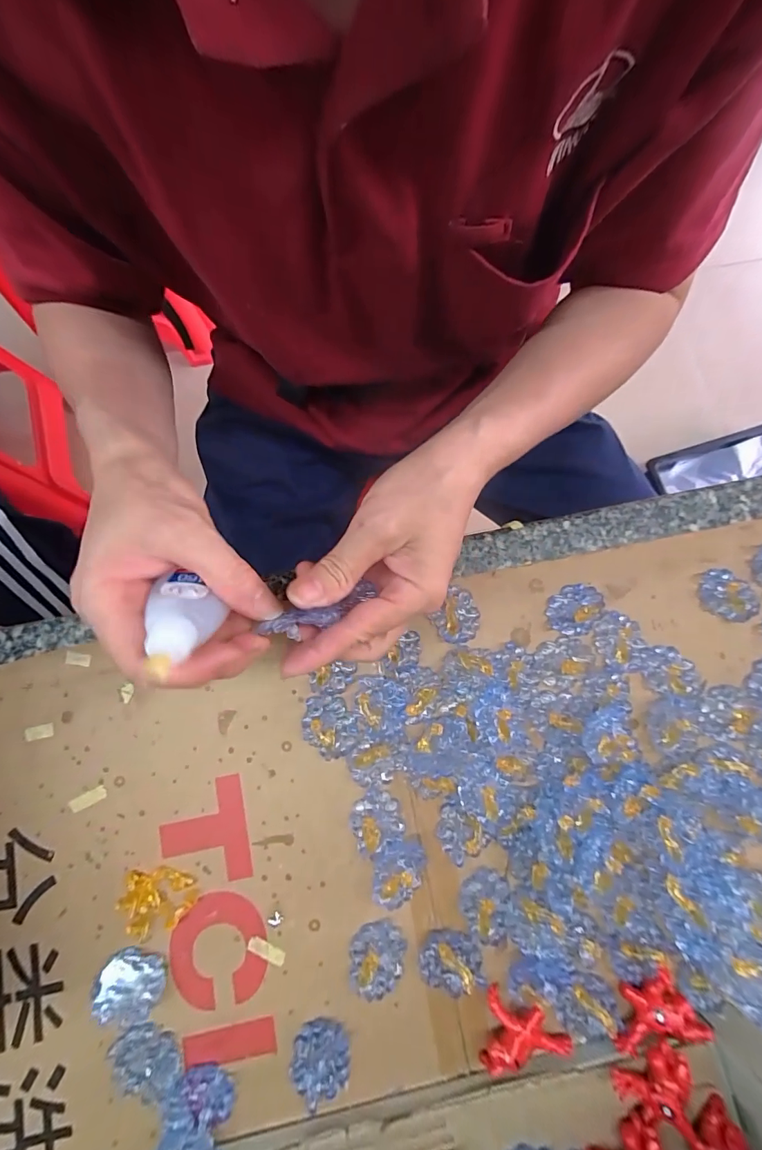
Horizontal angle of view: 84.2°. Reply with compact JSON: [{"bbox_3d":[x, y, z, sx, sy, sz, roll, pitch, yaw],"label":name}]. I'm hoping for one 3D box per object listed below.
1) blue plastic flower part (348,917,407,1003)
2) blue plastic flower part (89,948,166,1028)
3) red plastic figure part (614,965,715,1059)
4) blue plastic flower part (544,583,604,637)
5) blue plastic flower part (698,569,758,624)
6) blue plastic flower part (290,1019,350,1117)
[{"bbox_3d":[-0.002,0.216,0.235,0.031,0.013,0.036,4,79,0],"label":"blue plastic flower part"},{"bbox_3d":[-0.138,0.225,0.230,0.034,0.012,0.031,0,79,-1],"label":"blue plastic flower part"},{"bbox_3d":[0.148,0.243,0.230,0.045,0.009,0.034,-32,81,-7],"label":"red plastic figure part"},{"bbox_3d":[0.126,0.022,0.276,0.031,0.005,0.035,32,80,5],"label":"blue plastic flower part"},{"bbox_3d":[0.227,0.014,0.277,0.028,0.010,0.035,-42,82,-8],"label":"blue plastic flower part"},{"bbox_3d":[-0.033,0.265,0.229,0.031,0.005,0.037,0,79,-1],"label":"blue plastic flower part"}]

